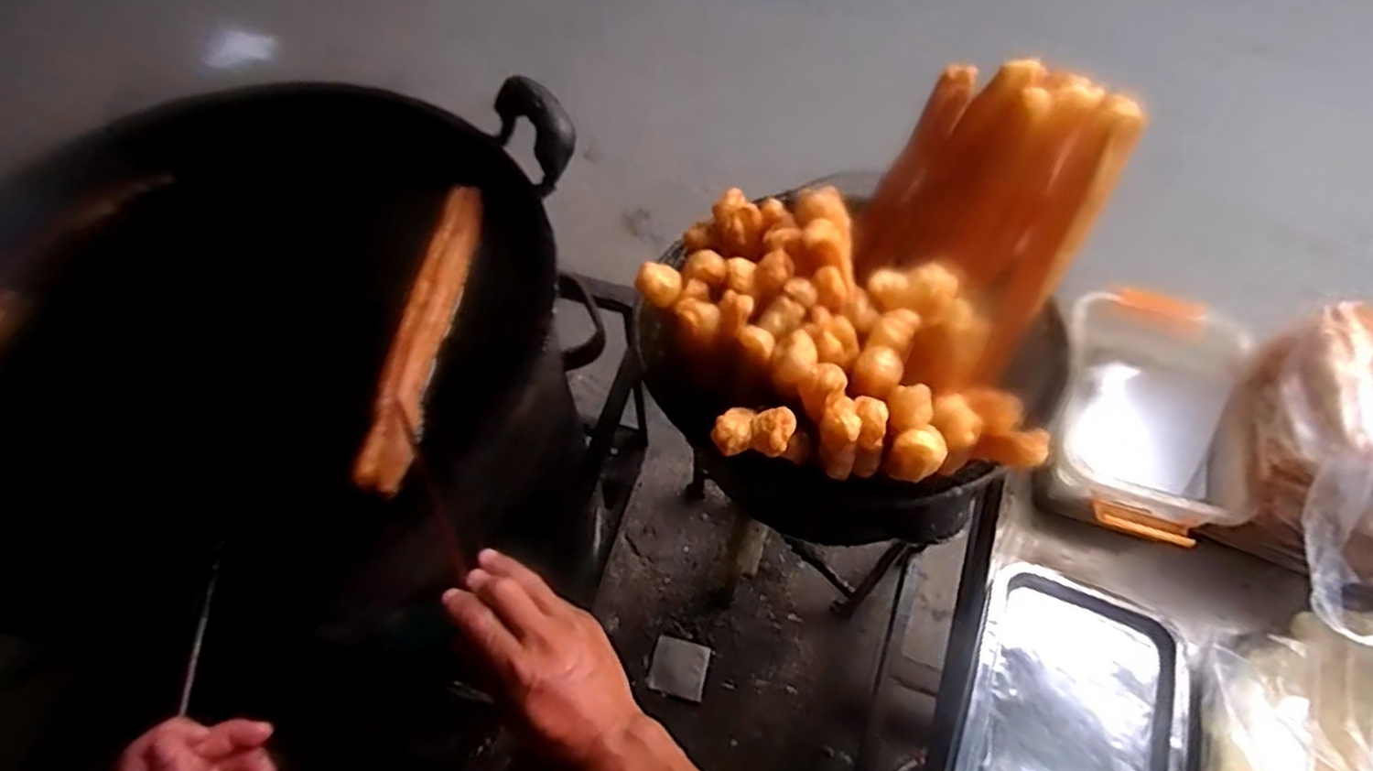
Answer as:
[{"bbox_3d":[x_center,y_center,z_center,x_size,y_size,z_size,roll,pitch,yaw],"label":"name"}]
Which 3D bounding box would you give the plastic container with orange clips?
[{"bbox_3d":[0.486,0.025,0.779,0.181,0.091,0.300,20,61,11],"label":"plastic container with orange clips"}]

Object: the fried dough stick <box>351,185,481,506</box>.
[{"bbox_3d":[-0.261,-0.062,0.736,0.055,0.026,0.352,5,60,3],"label":"fried dough stick"}]

